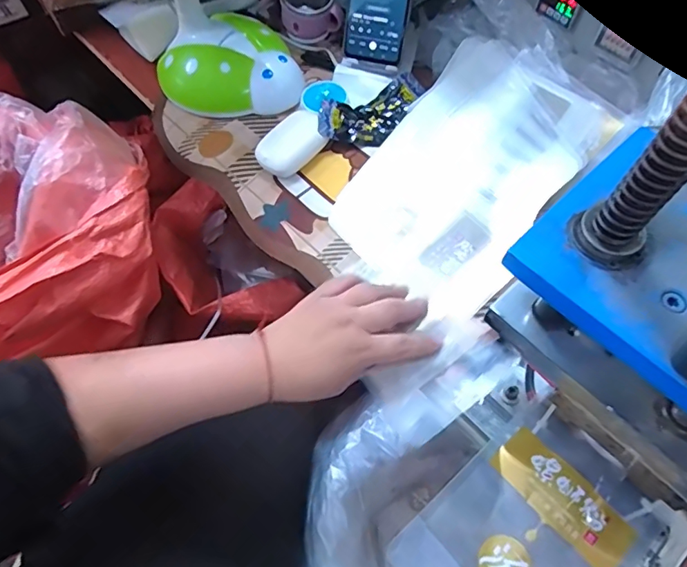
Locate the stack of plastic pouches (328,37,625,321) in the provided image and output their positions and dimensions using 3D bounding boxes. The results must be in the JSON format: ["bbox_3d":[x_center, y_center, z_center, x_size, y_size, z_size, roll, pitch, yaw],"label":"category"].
[{"bbox_3d":[0.132,-0.117,0.519,0.189,0.022,0.280,36,83,19],"label":"stack of plastic pouches"}]

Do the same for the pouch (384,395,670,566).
[{"bbox_3d":[0.128,0.172,0.336,0.163,0.024,0.115,-39,68,-18],"label":"pouch"}]

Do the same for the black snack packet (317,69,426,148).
[{"bbox_3d":[0.037,-0.203,0.583,0.141,0.026,0.069,-27,65,-12],"label":"black snack packet"}]

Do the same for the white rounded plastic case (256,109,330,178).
[{"bbox_3d":[-0.060,-0.158,0.563,0.054,0.028,0.086,39,70,19],"label":"white rounded plastic case"}]

